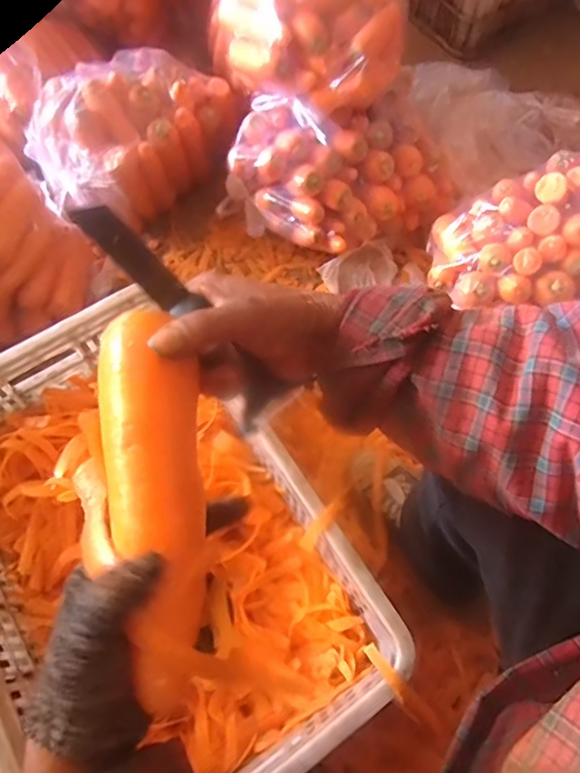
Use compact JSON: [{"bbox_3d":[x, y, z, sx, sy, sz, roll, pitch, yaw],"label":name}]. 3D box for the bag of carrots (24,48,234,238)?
[{"bbox_3d":[-0.272,-0.425,0.927,0.202,0.190,0.304,38,73,15],"label":"bag of carrots"}]

